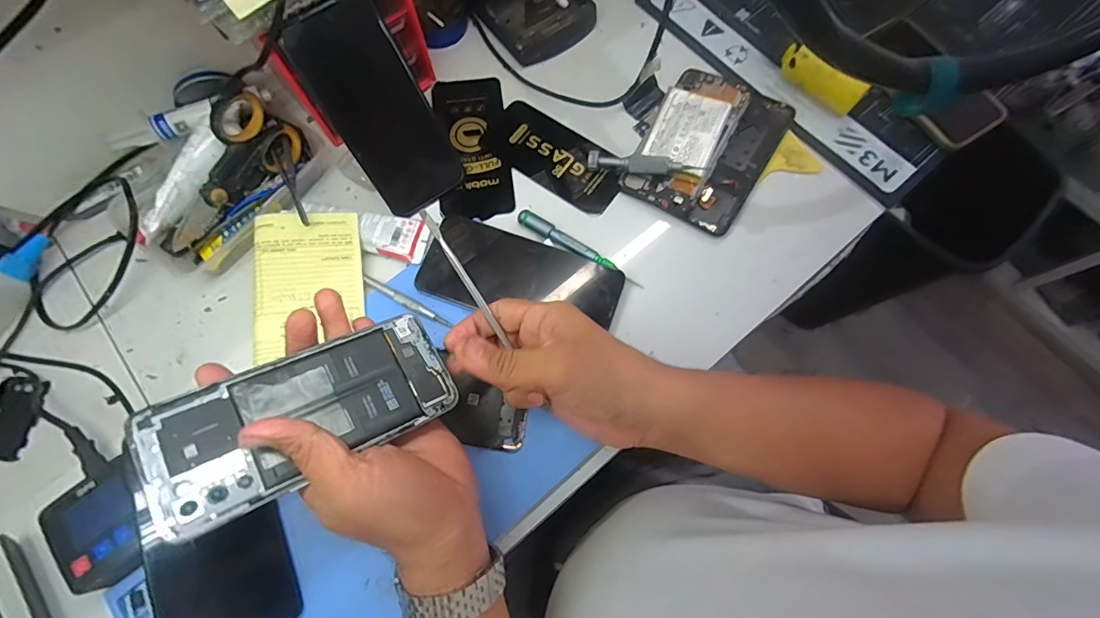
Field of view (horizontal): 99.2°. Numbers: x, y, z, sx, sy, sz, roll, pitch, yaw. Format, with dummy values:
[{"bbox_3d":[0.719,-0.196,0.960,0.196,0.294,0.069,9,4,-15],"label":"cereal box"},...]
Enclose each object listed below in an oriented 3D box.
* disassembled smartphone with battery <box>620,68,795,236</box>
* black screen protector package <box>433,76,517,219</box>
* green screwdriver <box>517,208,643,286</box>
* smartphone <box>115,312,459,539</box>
[{"bbox_3d":[0.150,-0.157,0.444,0.115,0.019,0.162,30,75,9],"label":"disassembled smartphone with battery"},{"bbox_3d":[-0.076,-0.161,0.453,0.068,0.011,0.165,-7,73,-2],"label":"black screen protector package"},{"bbox_3d":[0.025,-0.052,0.415,0.123,0.013,0.016,32,76,10],"label":"green screwdriver"},{"bbox_3d":[-0.137,0.058,0.268,0.156,0.005,0.070,-23,73,-28],"label":"smartphone"}]

